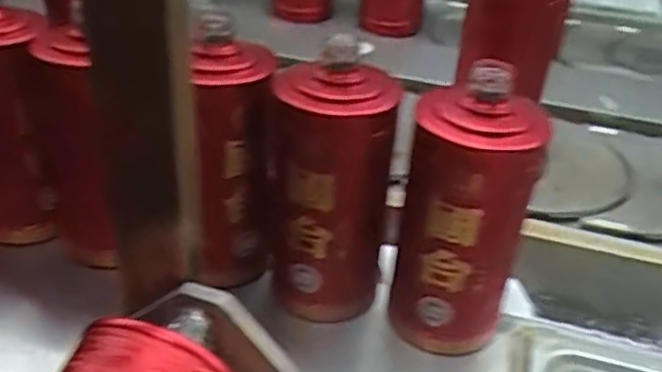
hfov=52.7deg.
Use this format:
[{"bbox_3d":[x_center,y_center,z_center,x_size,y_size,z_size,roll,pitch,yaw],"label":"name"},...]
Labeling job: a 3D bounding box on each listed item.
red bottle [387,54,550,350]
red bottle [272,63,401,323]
[{"bbox_3d":[0.090,0.018,0.458,0.084,0.186,0.078,18,39,19],"label":"red bottle"},{"bbox_3d":[0.000,0.003,0.480,0.087,0.183,0.079,5,37,2],"label":"red bottle"}]

